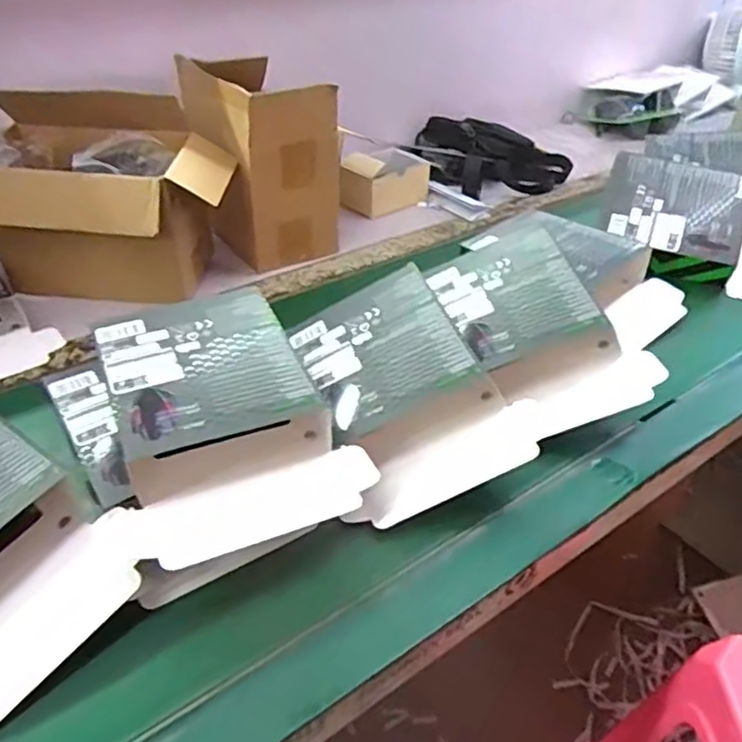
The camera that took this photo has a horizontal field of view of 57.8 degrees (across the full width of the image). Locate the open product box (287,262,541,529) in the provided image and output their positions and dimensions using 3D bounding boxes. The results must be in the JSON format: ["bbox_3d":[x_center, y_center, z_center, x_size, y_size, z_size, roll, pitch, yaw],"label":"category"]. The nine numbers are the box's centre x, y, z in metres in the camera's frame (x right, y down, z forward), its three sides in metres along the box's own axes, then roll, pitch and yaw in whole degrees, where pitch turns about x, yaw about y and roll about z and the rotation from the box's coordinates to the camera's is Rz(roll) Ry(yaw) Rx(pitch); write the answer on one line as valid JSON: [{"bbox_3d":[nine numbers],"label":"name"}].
[{"bbox_3d":[0.025,0.010,0.640,0.192,0.088,0.247,-12,41,-18],"label":"open product box"}]

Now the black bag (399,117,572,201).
[{"bbox_3d":[0.199,-0.361,1.152,0.280,0.076,0.204,11,39,10],"label":"black bag"}]

